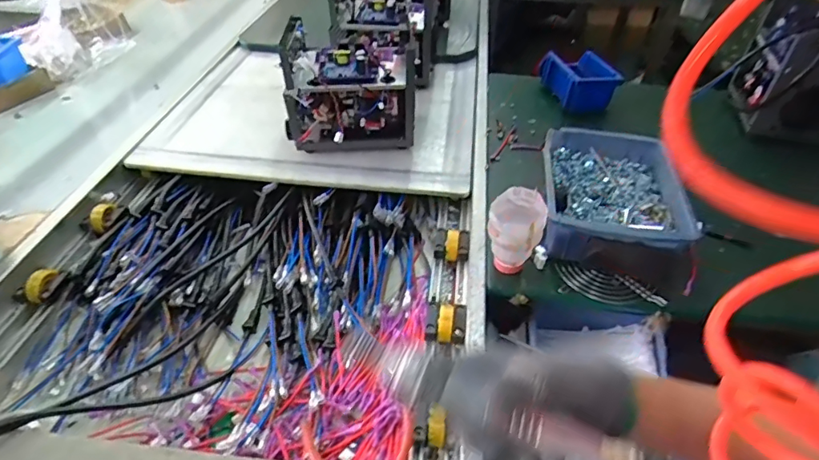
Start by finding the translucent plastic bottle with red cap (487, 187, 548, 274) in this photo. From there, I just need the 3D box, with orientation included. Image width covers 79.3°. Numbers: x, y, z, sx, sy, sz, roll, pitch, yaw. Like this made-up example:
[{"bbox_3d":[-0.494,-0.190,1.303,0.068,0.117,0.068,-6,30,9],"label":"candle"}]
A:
[{"bbox_3d":[0.130,0.013,0.629,0.067,0.118,0.062,14,43,14],"label":"translucent plastic bottle with red cap"}]

